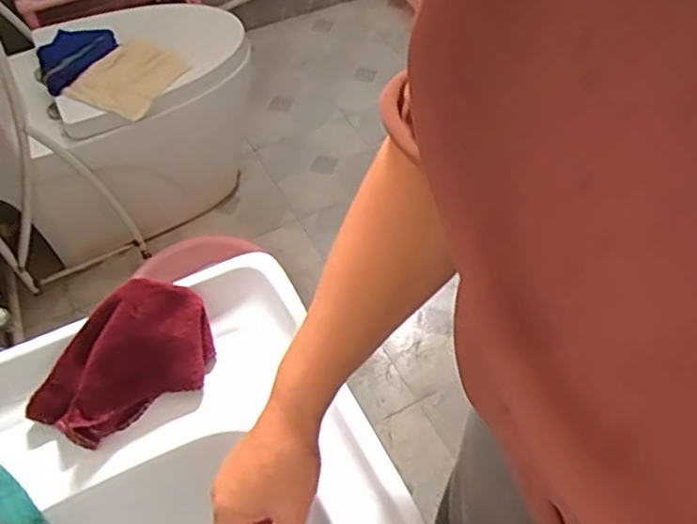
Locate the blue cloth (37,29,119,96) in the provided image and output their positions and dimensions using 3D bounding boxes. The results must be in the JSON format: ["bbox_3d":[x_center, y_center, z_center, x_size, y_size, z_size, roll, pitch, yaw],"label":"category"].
[{"bbox_3d":[-0.612,-0.462,1.439,0.106,0.077,0.202,28,58,22],"label":"blue cloth"}]

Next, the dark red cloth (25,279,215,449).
[{"bbox_3d":[-0.200,0.085,0.565,0.168,0.076,0.088,-33,58,-21],"label":"dark red cloth"}]

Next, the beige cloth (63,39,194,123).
[{"bbox_3d":[-0.482,-0.401,1.411,0.179,0.051,0.221,21,56,18],"label":"beige cloth"}]

